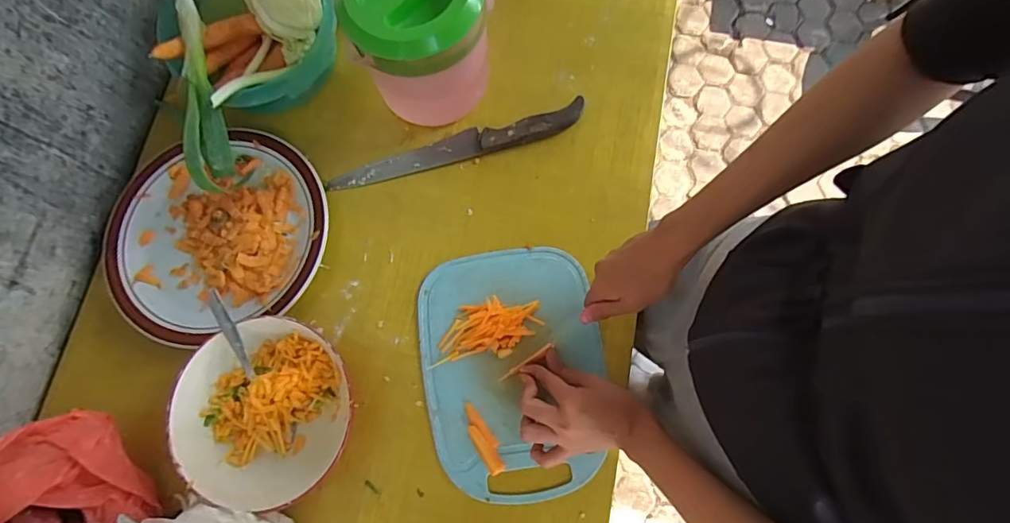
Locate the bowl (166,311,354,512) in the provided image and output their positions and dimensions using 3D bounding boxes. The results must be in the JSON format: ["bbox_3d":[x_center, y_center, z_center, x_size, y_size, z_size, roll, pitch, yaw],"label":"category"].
[{"bbox_3d":[-0.237,0.143,0.500,0.157,0.048,0.166,0,76,0],"label":"bowl"}]

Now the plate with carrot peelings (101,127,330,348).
[{"bbox_3d":[-0.319,-0.030,0.561,0.243,0.024,0.218,-15,76,-3],"label":"plate with carrot peelings"}]

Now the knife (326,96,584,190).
[{"bbox_3d":[-0.055,-0.134,0.580,0.295,0.021,0.035,-13,76,-3],"label":"knife"}]

